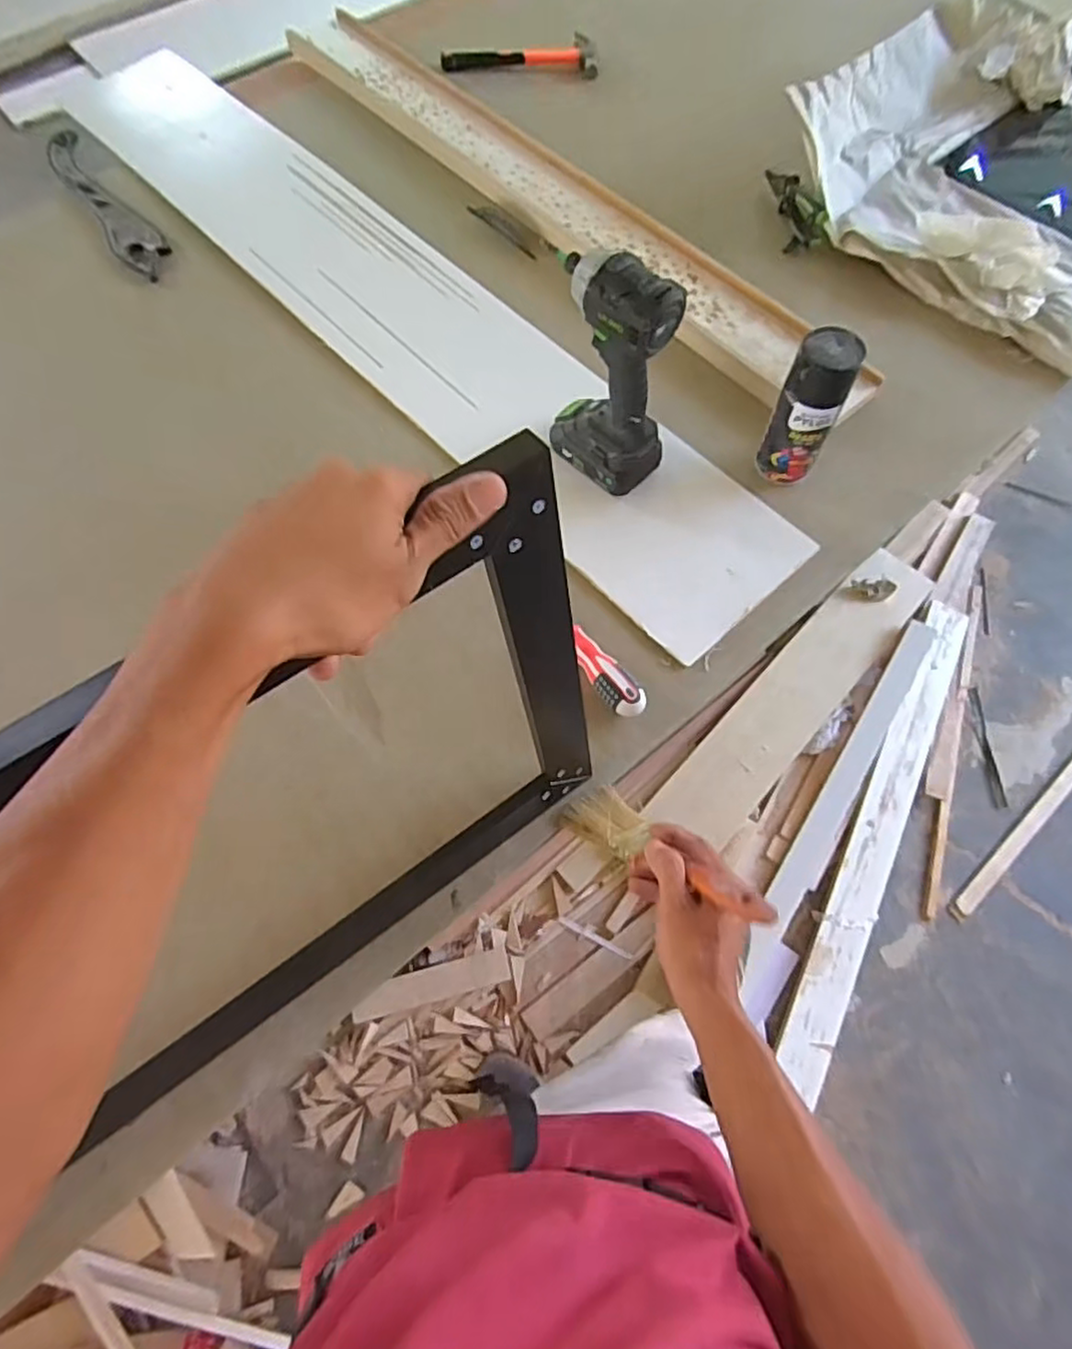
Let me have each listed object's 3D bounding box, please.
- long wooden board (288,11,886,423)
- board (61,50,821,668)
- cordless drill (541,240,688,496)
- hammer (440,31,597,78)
[{"bbox_3d":[0.009,-0.688,0.972,0.118,0.030,1.109,-40,71,-16],"label":"long wooden board"},{"bbox_3d":[-0.194,-0.515,0.916,0.230,0.023,1.309,-41,73,-14],"label":"board"},{"bbox_3d":[0.070,-0.299,0.681,0.127,0.211,0.072,29,69,13],"label":"cordless drill"},{"bbox_3d":[-0.027,-1.048,1.157,0.262,0.027,0.082,3,66,2],"label":"hammer"}]

